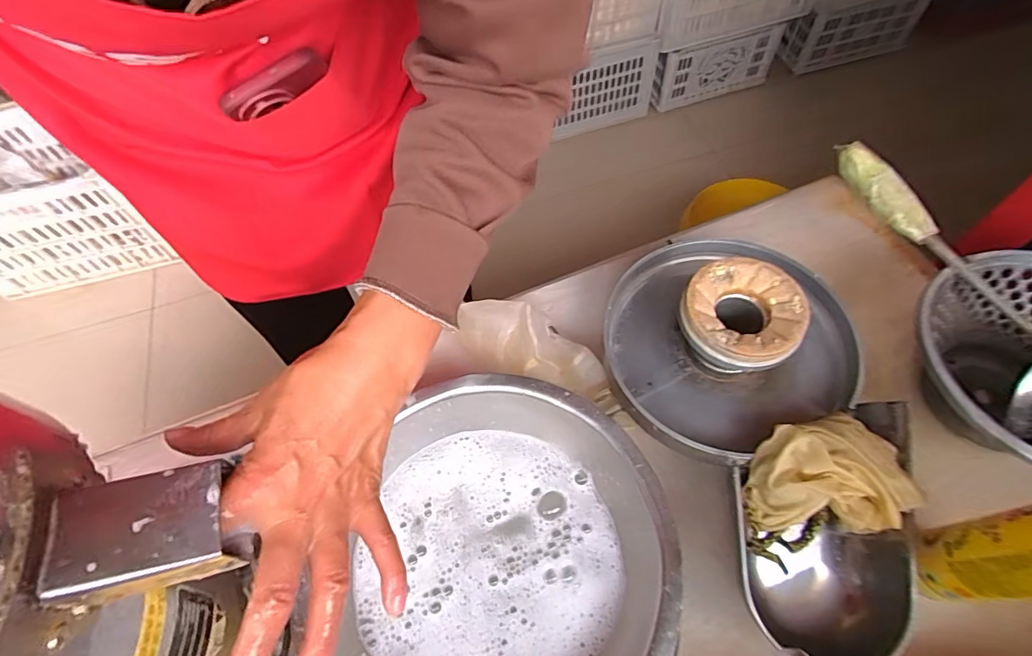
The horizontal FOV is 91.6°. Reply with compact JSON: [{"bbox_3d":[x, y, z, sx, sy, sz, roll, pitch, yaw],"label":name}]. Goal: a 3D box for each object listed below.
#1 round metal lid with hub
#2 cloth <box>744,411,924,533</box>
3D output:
[{"bbox_3d":[0.214,0.003,0.492,0.231,0.102,0.221,-2,59,3],"label":"round metal lid with hub"},{"bbox_3d":[0.264,0.119,0.430,0.119,0.071,0.099,2,59,5],"label":"cloth"}]

